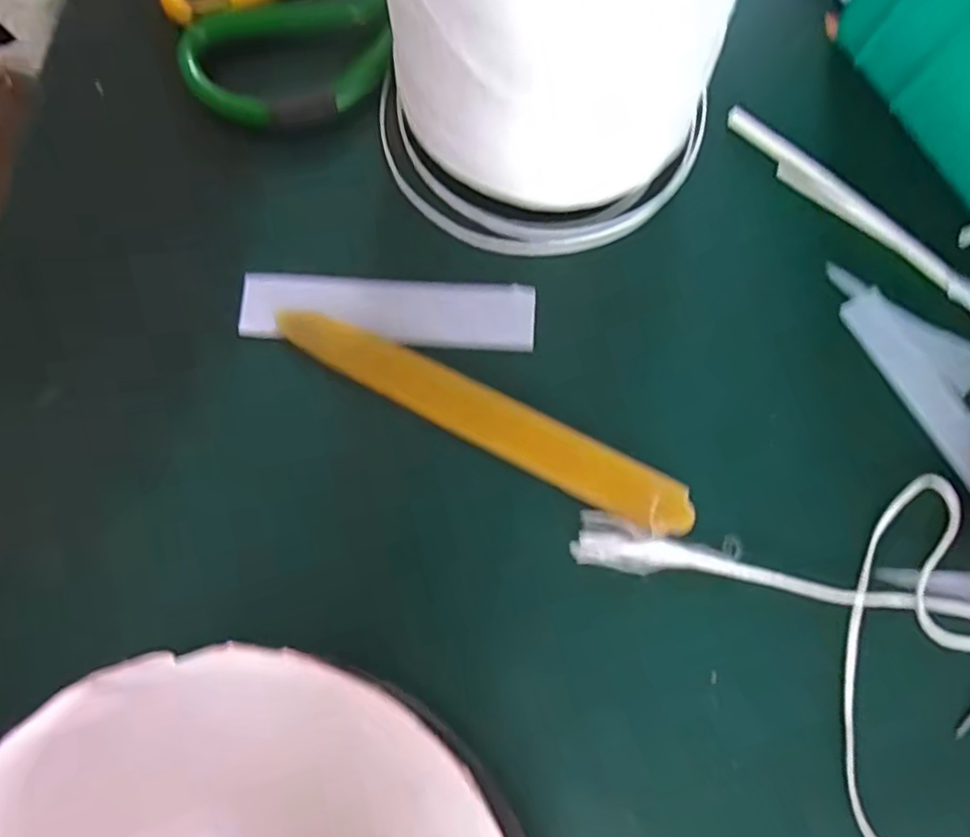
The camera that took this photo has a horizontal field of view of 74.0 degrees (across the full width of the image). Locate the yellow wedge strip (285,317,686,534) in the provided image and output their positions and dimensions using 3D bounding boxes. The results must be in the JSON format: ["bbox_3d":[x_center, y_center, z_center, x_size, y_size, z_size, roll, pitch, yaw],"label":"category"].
[{"bbox_3d":[-0.002,-0.001,0.234,0.162,0.006,0.021,27,80,7],"label":"yellow wedge strip"}]

